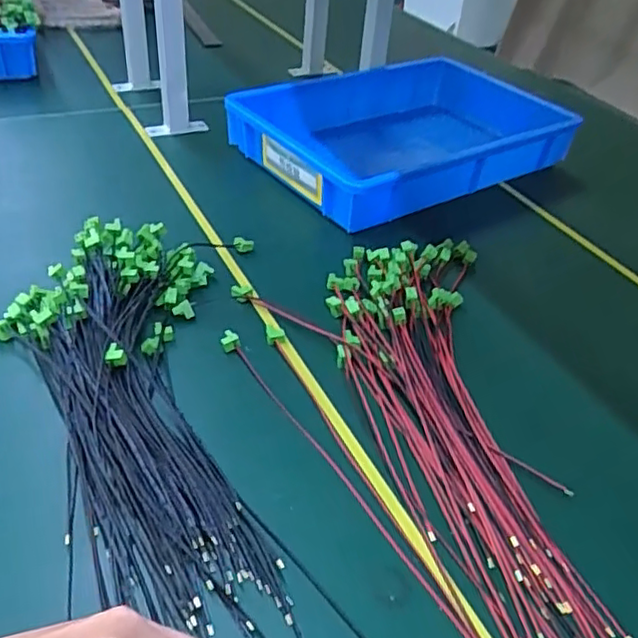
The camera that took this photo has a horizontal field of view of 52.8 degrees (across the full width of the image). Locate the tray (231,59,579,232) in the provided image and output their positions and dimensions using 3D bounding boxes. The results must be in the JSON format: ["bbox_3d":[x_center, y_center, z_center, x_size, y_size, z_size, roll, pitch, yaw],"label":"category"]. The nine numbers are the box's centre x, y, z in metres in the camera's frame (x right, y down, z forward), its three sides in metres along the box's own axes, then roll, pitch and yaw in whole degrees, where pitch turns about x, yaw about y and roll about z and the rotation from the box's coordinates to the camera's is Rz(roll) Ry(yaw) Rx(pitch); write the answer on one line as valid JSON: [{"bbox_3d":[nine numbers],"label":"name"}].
[{"bbox_3d":[0.122,-0.277,0.929,0.437,0.074,0.301,-22,47,-29],"label":"tray"}]

